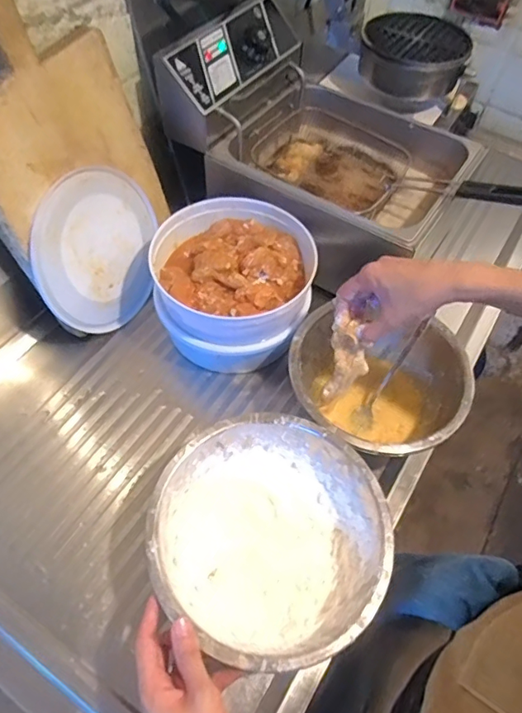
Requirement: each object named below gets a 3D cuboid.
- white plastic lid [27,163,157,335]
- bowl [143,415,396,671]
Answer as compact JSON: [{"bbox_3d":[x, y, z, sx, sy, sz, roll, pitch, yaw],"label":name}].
[{"bbox_3d":[-0.211,-0.138,0.657,0.013,0.200,0.194,13,11,28],"label":"white plastic lid"},{"bbox_3d":[0.007,0.190,0.517,0.223,0.099,0.221,2,56,-3],"label":"bowl"}]

